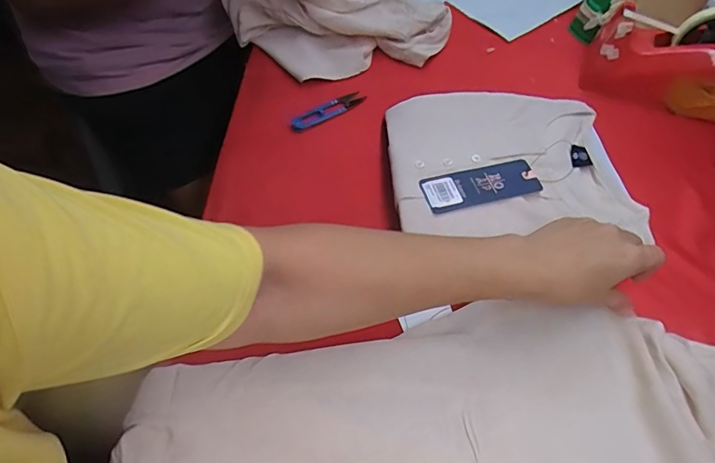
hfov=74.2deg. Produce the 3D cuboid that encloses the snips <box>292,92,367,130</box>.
[{"bbox_3d":[-0.035,-0.149,0.583,0.100,0.006,0.022,-31,63,-20],"label":"snips"}]

